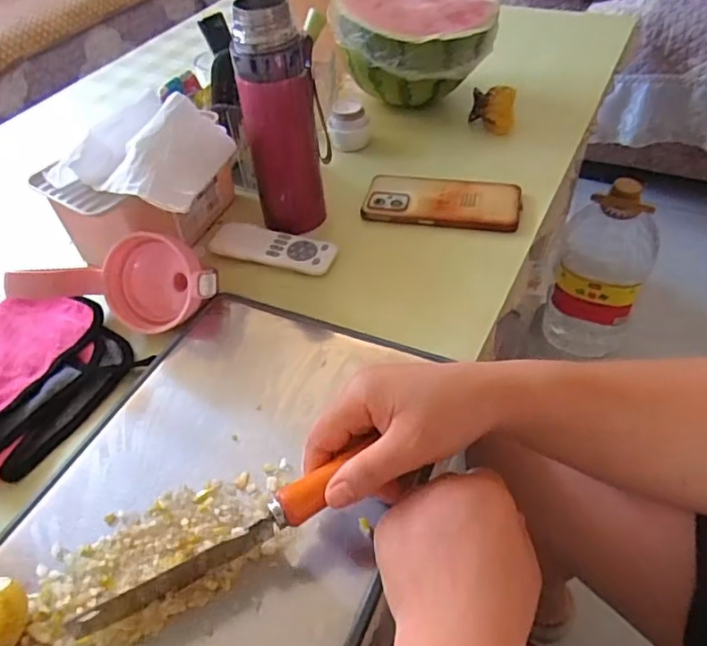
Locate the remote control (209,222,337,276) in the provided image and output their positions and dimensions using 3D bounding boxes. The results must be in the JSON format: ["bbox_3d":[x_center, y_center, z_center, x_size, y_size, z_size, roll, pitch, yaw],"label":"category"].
[{"bbox_3d":[-0.082,-0.077,0.562,0.127,0.012,0.041,12,48,18],"label":"remote control"}]

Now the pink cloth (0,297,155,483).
[{"bbox_3d":[-0.277,0.041,0.467,0.155,0.019,0.166,15,49,21],"label":"pink cloth"}]

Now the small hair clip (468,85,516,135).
[{"bbox_3d":[0.176,-0.270,0.709,0.053,0.039,0.065,9,48,13],"label":"small hair clip"}]

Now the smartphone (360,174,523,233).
[{"bbox_3d":[0.094,-0.132,0.600,0.160,0.009,0.078,8,46,15],"label":"smartphone"}]

